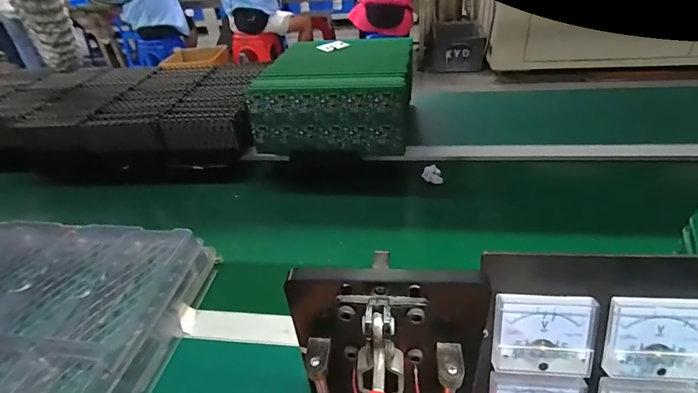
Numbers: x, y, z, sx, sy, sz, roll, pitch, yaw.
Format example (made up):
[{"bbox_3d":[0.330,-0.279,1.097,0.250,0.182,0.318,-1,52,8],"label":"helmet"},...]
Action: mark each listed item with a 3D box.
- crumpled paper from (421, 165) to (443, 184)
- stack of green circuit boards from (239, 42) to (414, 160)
[{"bbox_3d":[0.157,-0.041,0.742,0.038,0.027,0.023,2,37,11],"label":"crumpled paper"},{"bbox_3d":[-0.016,-0.227,0.866,0.293,0.133,0.321,4,37,13],"label":"stack of green circuit boards"}]

